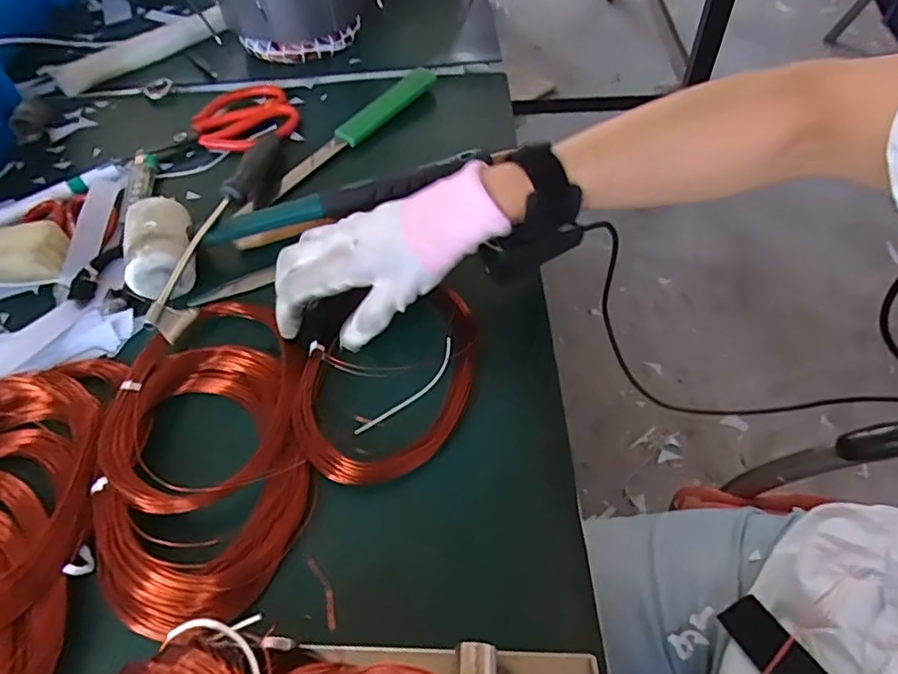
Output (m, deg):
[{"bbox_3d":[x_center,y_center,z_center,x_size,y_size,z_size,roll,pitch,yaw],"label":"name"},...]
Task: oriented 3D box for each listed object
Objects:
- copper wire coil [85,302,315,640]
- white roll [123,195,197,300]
[{"bbox_3d":[-0.148,0.062,0.351,0.125,0.025,0.209,-4,55,1],"label":"copper wire coil"},{"bbox_3d":[-0.214,-0.067,0.431,0.047,0.037,0.075,-9,55,-3],"label":"white roll"}]

